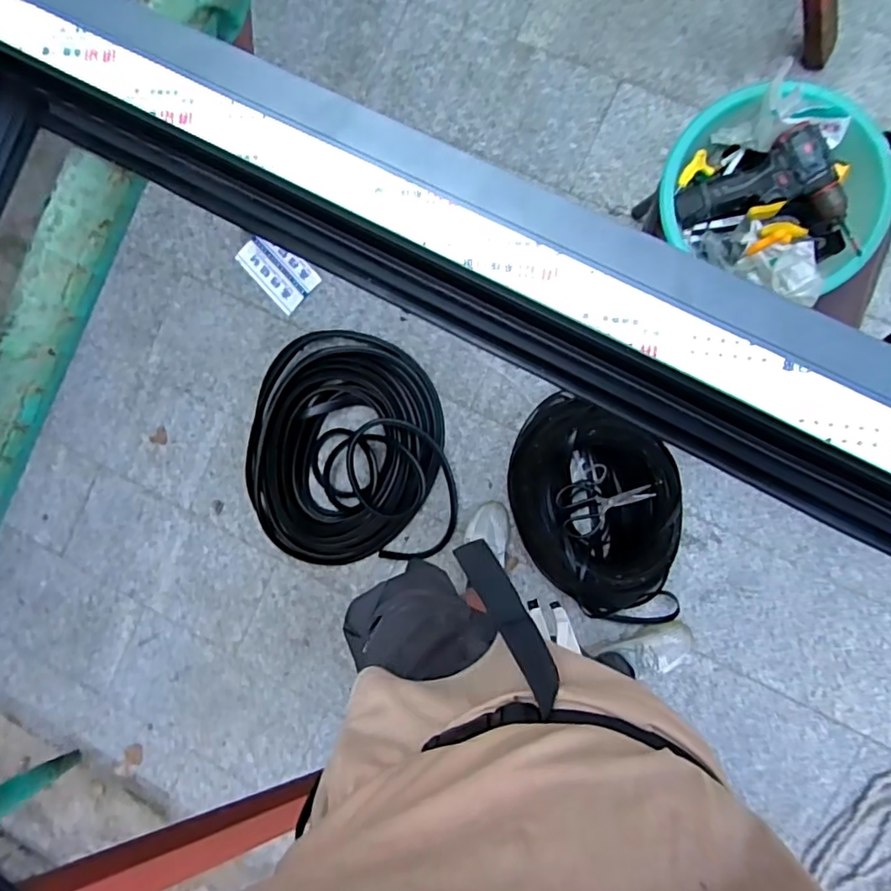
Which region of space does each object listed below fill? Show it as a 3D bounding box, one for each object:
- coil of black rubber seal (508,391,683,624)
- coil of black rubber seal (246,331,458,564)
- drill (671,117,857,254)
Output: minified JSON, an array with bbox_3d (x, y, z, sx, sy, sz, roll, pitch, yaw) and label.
[{"bbox_3d":[0.342,0.153,1.308,0.371,0.145,0.546,-4,89,6],"label":"coil of black rubber seal"},{"bbox_3d":[-0.267,0.005,1.472,0.547,0.124,0.613,-6,90,5],"label":"coil of black rubber seal"},{"bbox_3d":[0.471,-0.337,0.827,0.208,0.081,0.184,-24,86,8],"label":"drill"}]

